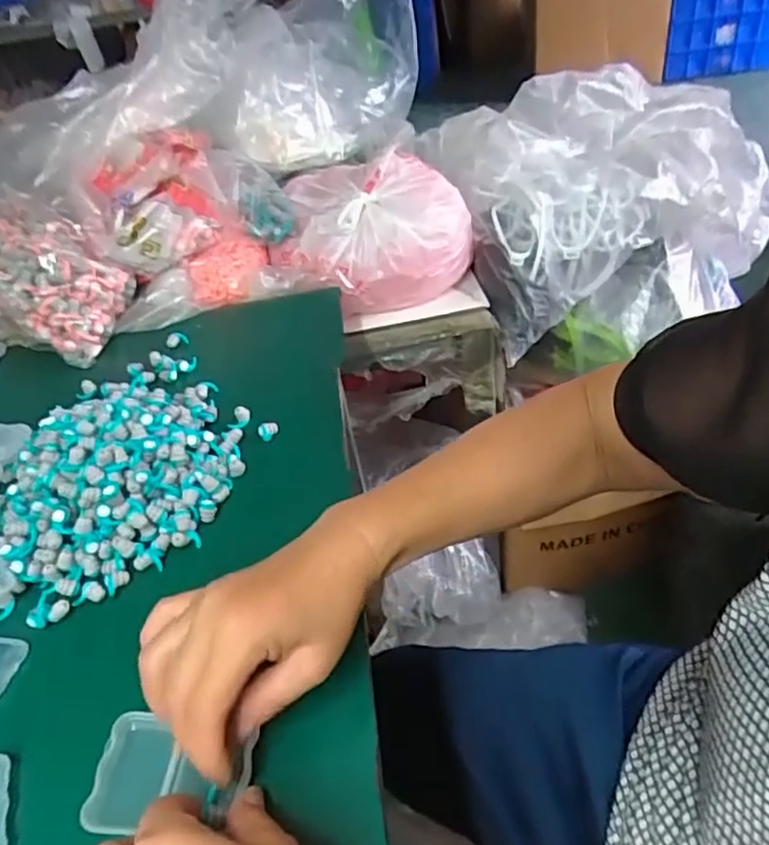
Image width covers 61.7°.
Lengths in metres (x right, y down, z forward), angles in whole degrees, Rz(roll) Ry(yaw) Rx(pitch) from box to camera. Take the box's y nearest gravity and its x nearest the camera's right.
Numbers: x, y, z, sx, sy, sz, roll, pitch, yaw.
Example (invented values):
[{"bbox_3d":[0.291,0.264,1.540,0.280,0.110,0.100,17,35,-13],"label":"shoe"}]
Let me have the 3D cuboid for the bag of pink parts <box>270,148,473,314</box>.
[{"bbox_3d":[-0.015,-0.236,0.788,0.234,0.116,0.204,-6,40,4],"label":"bag of pink parts"}]

